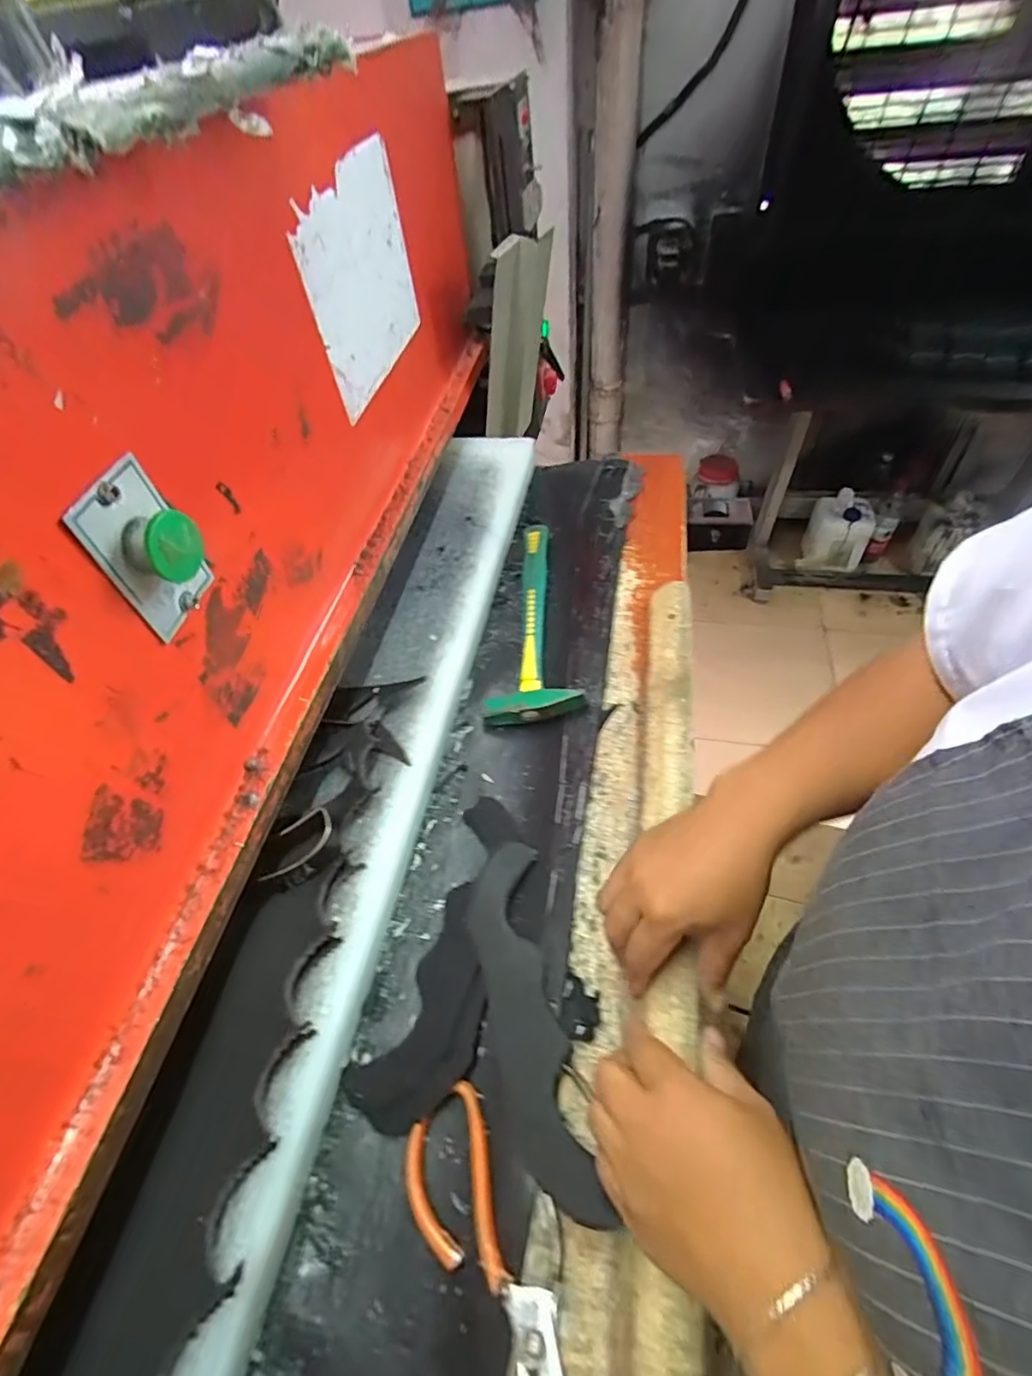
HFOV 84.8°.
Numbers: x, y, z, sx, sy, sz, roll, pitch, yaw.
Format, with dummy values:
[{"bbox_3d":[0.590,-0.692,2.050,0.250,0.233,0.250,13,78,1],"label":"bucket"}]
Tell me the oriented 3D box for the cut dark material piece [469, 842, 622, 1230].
[{"bbox_3d":[0.010,0.217,0.390,0.062,0.033,0.227,-15,54,-6],"label":"cut dark material piece"}]

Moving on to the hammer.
[{"bbox_3d":[0.015,-0.086,0.630,0.095,0.028,0.293,-3,53,3],"label":"hammer"}]

